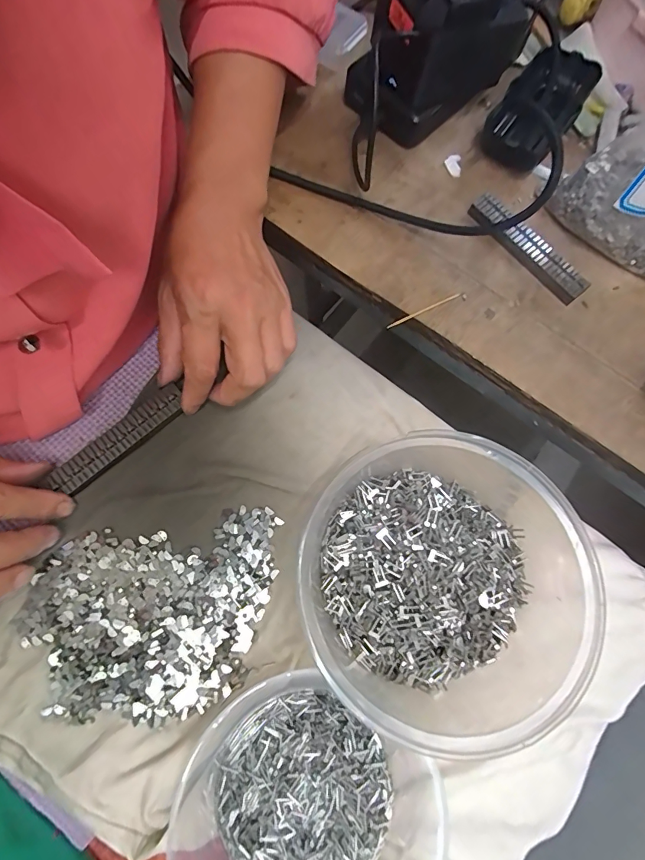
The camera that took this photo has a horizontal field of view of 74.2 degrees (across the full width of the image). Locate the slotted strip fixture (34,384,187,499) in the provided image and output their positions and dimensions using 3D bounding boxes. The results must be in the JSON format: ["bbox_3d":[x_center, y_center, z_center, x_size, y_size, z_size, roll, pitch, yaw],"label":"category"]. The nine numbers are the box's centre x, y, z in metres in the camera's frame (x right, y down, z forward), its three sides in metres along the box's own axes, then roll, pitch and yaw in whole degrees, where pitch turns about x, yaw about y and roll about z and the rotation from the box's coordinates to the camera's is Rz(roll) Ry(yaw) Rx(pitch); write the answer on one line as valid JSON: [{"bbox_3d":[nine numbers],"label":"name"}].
[{"bbox_3d":[-0.127,0.007,0.266,0.093,0.006,0.021,-41,79,-13],"label":"slotted strip fixture"}]

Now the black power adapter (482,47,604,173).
[{"bbox_3d":[0.164,-0.244,0.324,0.053,0.027,0.101,33,74,5],"label":"black power adapter"}]

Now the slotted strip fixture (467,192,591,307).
[{"bbox_3d":[0.143,-0.129,0.300,0.019,0.013,0.098,-39,80,-14],"label":"slotted strip fixture"}]

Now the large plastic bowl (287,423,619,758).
[{"bbox_3d":[0.060,0.078,0.227,0.142,0.072,0.132,1,74,-4],"label":"large plastic bowl"}]

